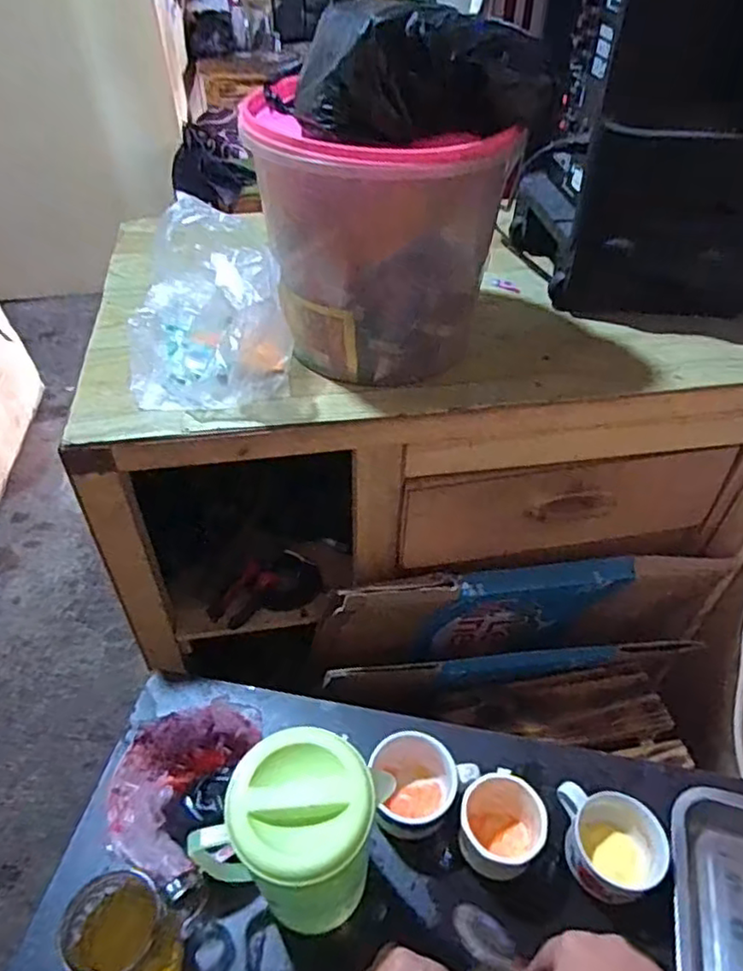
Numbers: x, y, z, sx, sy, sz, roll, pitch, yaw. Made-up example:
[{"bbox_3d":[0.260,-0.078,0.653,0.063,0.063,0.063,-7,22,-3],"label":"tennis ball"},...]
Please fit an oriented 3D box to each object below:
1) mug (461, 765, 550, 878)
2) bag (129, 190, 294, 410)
[{"bbox_3d":[0.122,0.325,0.620,0.075,0.066,0.079,0,46,0],"label":"mug"},{"bbox_3d":[-0.183,-0.196,0.685,0.162,0.129,0.222,-13,47,-11],"label":"bag"}]

